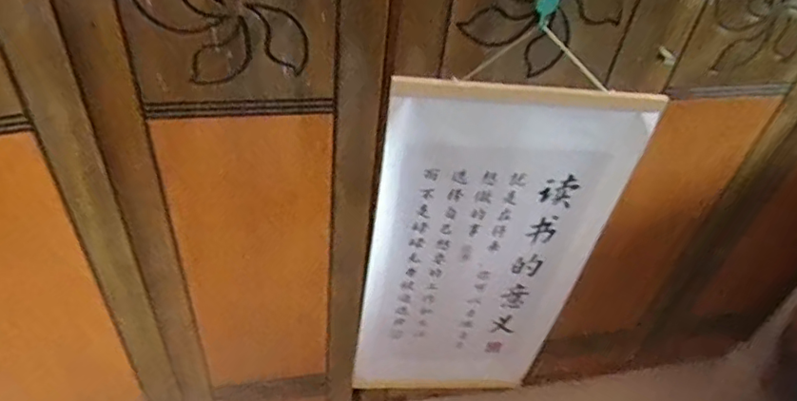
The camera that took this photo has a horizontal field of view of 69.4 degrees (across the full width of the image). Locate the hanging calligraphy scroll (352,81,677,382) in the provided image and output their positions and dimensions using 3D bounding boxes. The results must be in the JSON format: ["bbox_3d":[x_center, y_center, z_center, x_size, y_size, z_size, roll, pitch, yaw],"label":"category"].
[{"bbox_3d":[0.152,0.130,1.077,0.424,0.791,0.031,1,43,-11],"label":"hanging calligraphy scroll"}]

